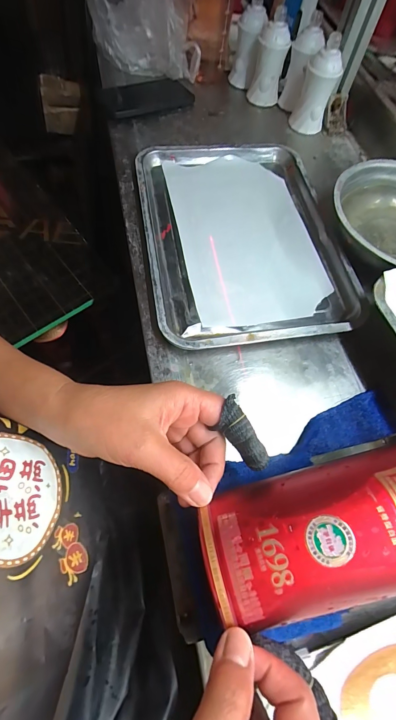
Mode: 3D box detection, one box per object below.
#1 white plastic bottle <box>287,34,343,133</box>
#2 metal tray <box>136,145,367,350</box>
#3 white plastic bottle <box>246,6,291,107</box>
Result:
[{"bbox_3d":[0.194,-0.444,0.507,0.054,0.115,0.043,8,66,3],"label":"white plastic bottle"},{"bbox_3d":[0.059,-0.175,0.423,0.255,0.032,0.340,-8,67,-6],"label":"metal tray"},{"bbox_3d":[0.123,-0.517,0.537,0.057,0.106,0.047,10,66,2],"label":"white plastic bottle"}]

